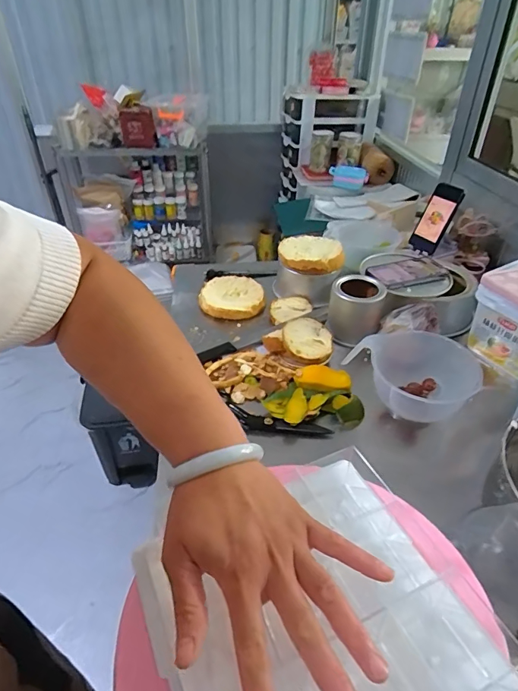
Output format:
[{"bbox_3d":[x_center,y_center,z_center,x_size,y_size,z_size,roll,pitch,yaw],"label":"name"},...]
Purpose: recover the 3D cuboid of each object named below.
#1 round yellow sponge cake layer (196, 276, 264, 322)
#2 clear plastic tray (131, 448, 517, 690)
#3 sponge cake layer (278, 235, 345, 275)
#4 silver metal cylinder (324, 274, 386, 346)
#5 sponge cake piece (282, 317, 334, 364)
[{"bbox_3d":[-0.057,-0.105,0.922,0.134,0.030,0.128,7,38,9],"label":"round yellow sponge cake layer"},{"bbox_3d":[0.050,0.209,0.333,0.245,0.020,0.223,-17,41,-21],"label":"clear plastic tray"},{"bbox_3d":[0.111,-0.198,0.918,0.133,0.035,0.129,1,37,1],"label":"sponge cake layer"},{"bbox_3d":[0.183,-0.062,0.836,0.097,0.121,0.096,7,38,9],"label":"silver metal cylinder"},{"bbox_3d":[0.086,-0.010,0.775,0.088,0.023,0.097,5,53,-10],"label":"sponge cake piece"}]

